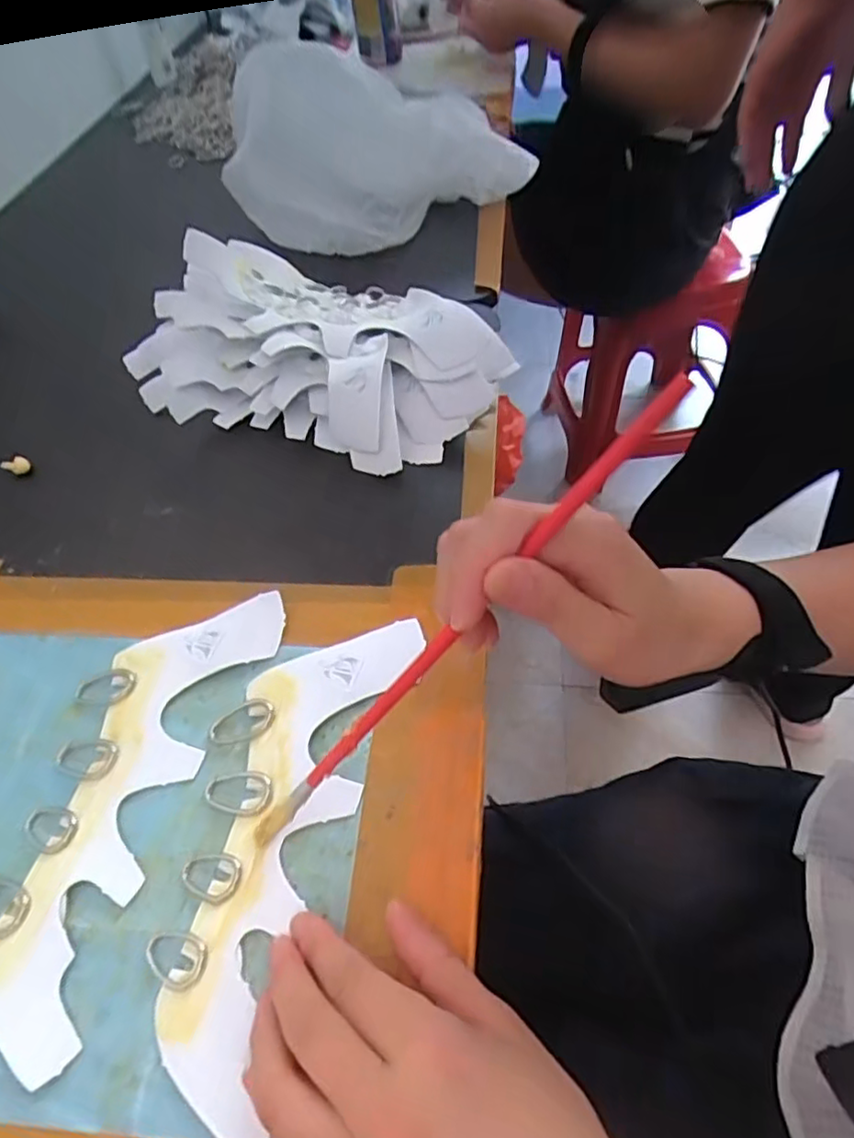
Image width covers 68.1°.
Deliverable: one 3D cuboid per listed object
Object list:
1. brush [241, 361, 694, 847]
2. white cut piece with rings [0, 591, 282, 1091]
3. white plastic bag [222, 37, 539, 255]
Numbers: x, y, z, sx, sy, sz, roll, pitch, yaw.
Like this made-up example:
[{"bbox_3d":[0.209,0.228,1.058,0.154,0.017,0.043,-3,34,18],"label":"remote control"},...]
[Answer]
[{"bbox_3d":[0.000,0.033,0.234,0.251,0.008,0.007,-49,52,23],"label":"brush"},{"bbox_3d":[-0.147,0.102,0.305,0.083,0.008,0.213,9,55,12],"label":"white cut piece with rings"},{"bbox_3d":[-0.047,-0.378,0.577,0.270,0.139,0.125,8,54,12],"label":"white plastic bag"}]

